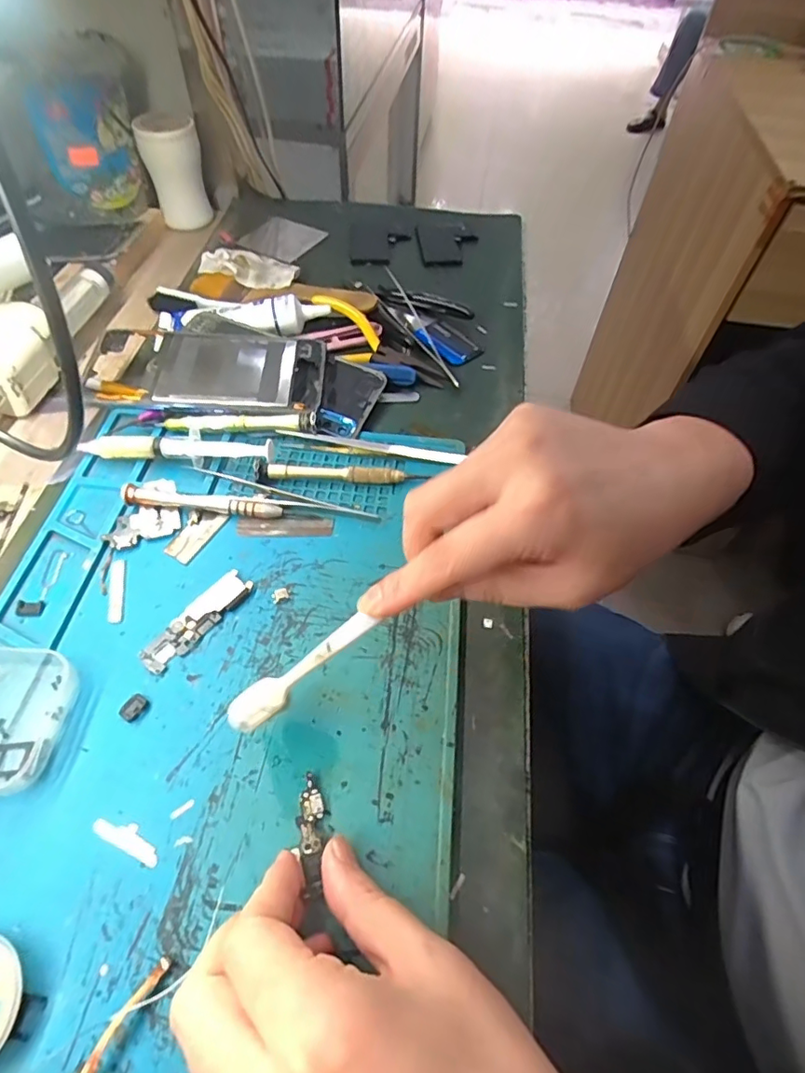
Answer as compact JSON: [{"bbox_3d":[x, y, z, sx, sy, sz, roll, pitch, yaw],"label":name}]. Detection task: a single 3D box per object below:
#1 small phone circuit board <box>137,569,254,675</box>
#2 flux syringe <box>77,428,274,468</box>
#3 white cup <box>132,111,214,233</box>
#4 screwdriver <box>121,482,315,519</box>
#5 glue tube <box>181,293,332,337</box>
[{"bbox_3d":[-0.109,0.044,0.284,0.018,0.004,0.064,32,60,18],"label":"small phone circuit board"},{"bbox_3d":[-0.143,-0.061,0.343,0.122,0.016,0.028,4,55,0],"label":"flux syringe"},{"bbox_3d":[-0.215,-0.345,0.505,0.050,0.083,0.043,-17,58,-14],"label":"white cup"},{"bbox_3d":[-0.113,-0.021,0.322,0.109,0.011,0.013,4,55,0],"label":"screwdriver"},{"bbox_3d":[-0.118,-0.177,0.420,0.113,0.023,0.035,4,55,0],"label":"glue tube"}]

